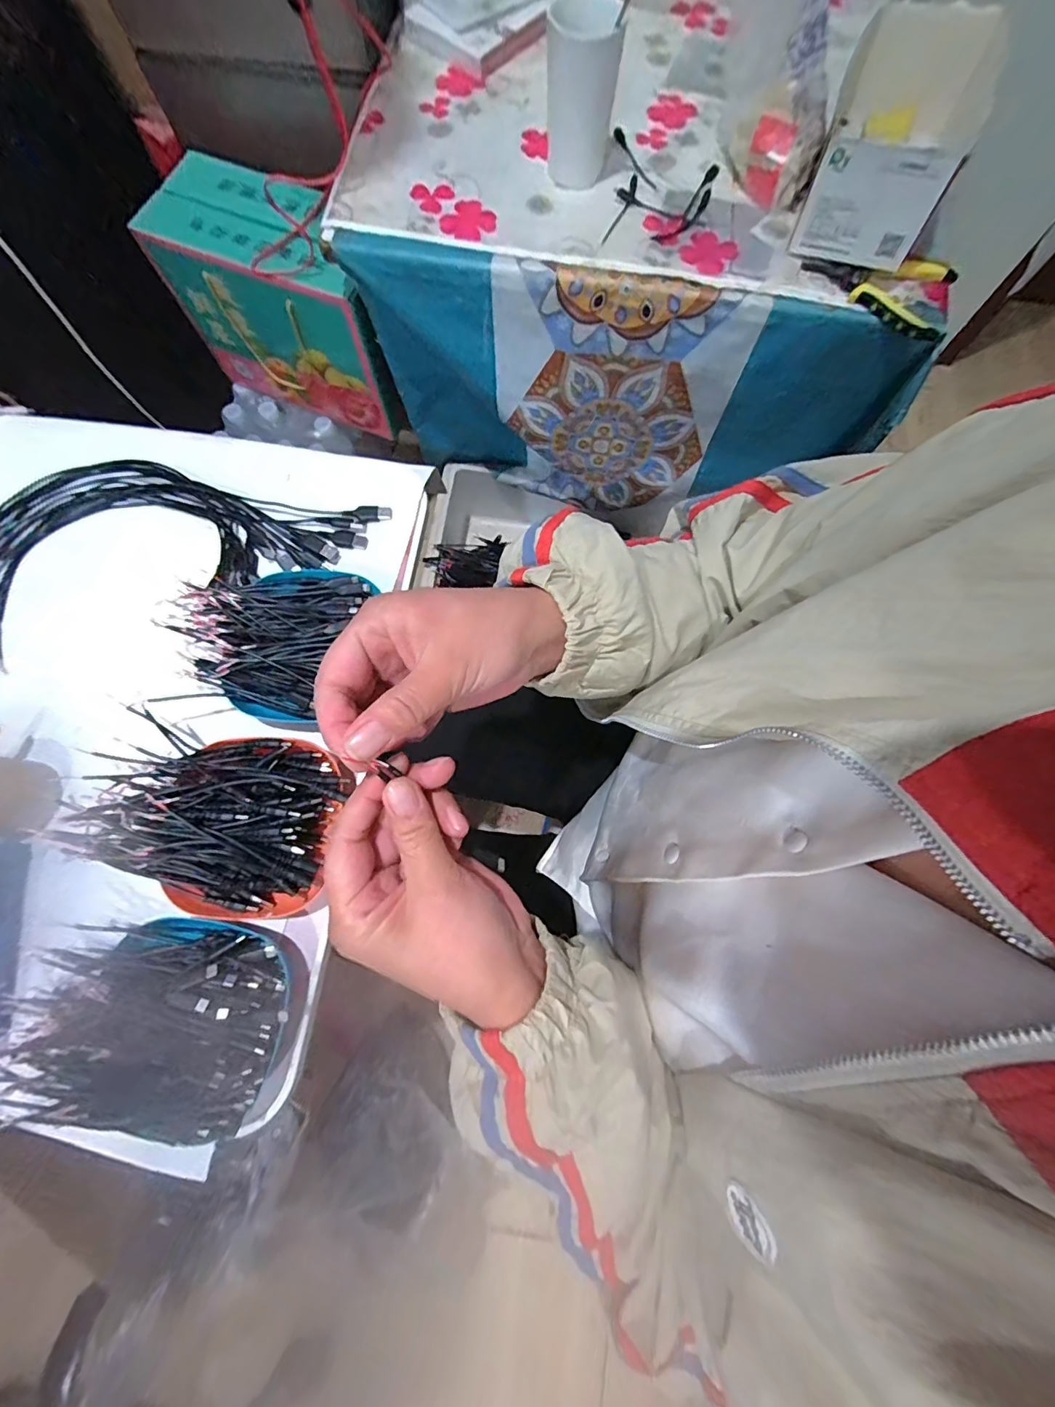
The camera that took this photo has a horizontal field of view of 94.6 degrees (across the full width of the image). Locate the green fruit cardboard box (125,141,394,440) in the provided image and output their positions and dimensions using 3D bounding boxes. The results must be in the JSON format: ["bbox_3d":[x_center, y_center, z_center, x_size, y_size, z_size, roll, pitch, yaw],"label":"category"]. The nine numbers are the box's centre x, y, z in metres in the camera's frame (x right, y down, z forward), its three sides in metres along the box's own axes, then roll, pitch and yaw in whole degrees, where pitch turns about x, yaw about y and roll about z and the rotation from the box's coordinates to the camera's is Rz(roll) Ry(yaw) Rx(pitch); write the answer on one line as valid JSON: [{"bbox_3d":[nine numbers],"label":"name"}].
[{"bbox_3d":[-0.353,-0.606,0.759,0.340,0.241,0.152,25,77,4],"label":"green fruit cardboard box"}]

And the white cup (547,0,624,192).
[{"bbox_3d":[0.057,-0.658,0.533,0.073,0.128,0.069,0,76,-2],"label":"white cup"}]

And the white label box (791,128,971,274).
[{"bbox_3d":[0.349,-0.506,0.495,0.124,0.094,0.023,15,76,2],"label":"white label box"}]

